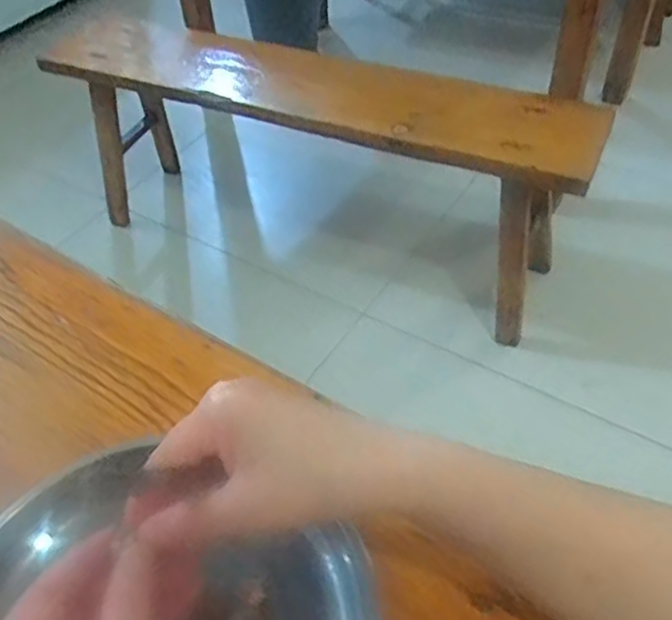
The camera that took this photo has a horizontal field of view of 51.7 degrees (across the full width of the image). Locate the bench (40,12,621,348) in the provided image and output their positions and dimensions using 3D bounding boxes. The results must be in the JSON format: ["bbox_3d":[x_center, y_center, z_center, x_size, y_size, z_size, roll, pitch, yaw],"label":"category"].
[{"bbox_3d":[-0.073,-0.314,1.535,1.203,0.442,0.245,17,51,19],"label":"bench"}]

